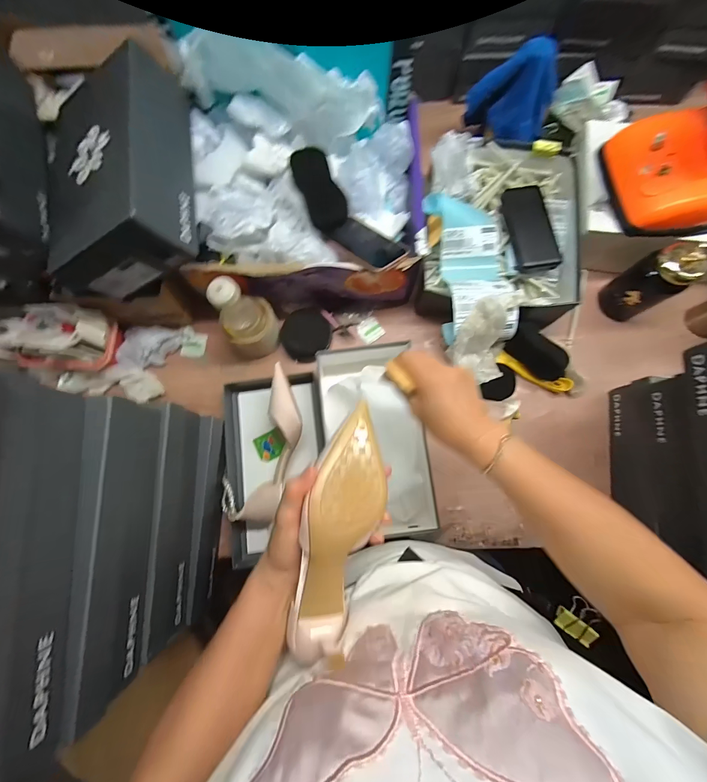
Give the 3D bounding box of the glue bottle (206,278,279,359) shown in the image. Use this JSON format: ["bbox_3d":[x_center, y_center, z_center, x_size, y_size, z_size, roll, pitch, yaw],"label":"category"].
[{"bbox_3d":[-0.181,-0.121,0.564,0.089,0.180,0.084,-16,79,-2],"label":"glue bottle"}]

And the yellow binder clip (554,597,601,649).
[{"bbox_3d":[0.264,0.266,0.398,0.042,0.016,0.042,32,81,7],"label":"yellow binder clip"}]

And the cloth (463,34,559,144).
[{"bbox_3d":[0.279,-0.522,0.586,0.145,0.098,0.094,20,80,5],"label":"cloth"}]

